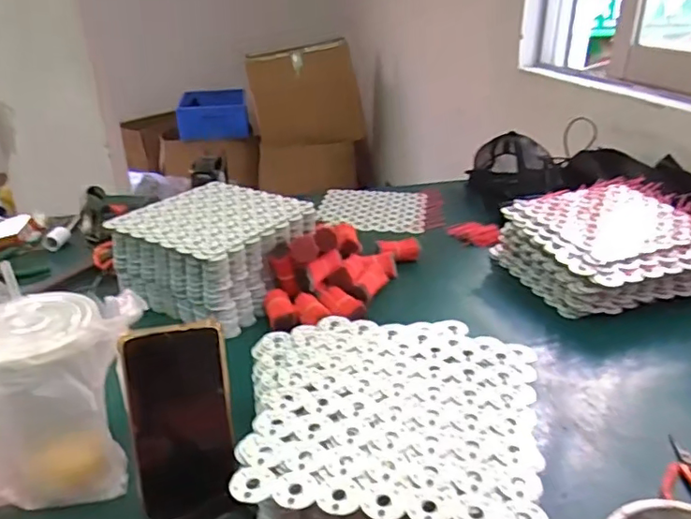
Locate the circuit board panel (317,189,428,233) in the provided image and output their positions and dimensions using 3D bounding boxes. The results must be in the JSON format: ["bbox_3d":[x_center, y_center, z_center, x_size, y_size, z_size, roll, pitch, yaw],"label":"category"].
[{"bbox_3d":[0.057,-0.105,1.156,0.215,0.004,0.210,4,27,8],"label":"circuit board panel"}]

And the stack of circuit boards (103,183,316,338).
[{"bbox_3d":[-0.193,-0.012,0.849,0.228,0.121,0.223,13,28,27],"label":"stack of circuit boards"}]

